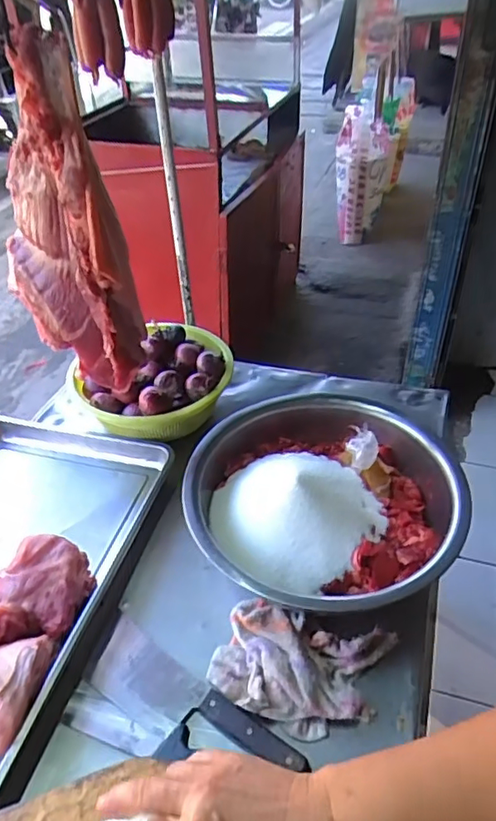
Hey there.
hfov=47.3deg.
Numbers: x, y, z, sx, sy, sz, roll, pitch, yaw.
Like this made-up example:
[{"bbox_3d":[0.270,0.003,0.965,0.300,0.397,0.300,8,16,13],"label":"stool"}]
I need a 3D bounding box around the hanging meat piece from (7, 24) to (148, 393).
[{"bbox_3d":[-0.242,-0.236,0.760,0.155,0.426,0.198,-19,42,-20],"label":"hanging meat piece"}]

